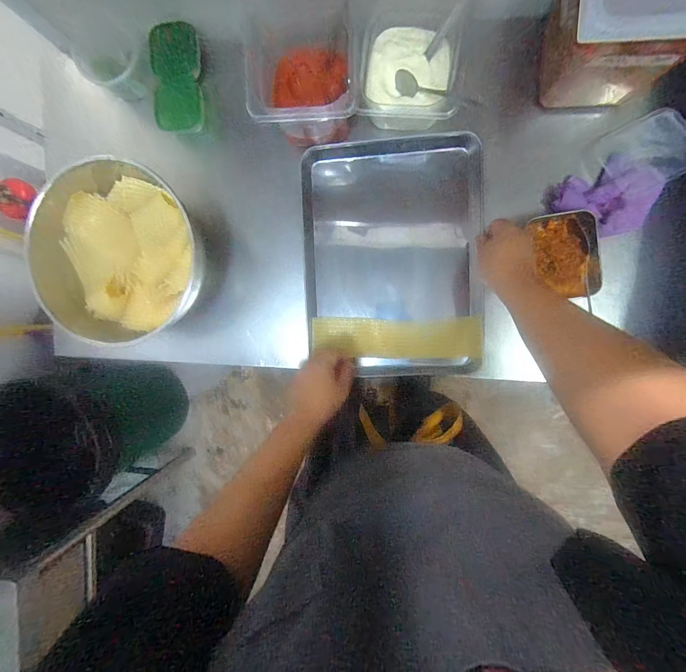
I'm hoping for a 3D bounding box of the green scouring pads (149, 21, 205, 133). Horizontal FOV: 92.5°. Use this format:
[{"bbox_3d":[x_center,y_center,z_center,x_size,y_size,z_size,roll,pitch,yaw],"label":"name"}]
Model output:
[{"bbox_3d":[-0.298,-0.459,0.590,0.087,0.039,0.167,10,108,7],"label":"green scouring pads"}]

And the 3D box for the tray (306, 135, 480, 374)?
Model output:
[{"bbox_3d":[0.087,-0.133,0.585,0.296,0.041,0.405,-1,93,8],"label":"tray"}]

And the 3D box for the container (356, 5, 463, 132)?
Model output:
[{"bbox_3d":[0.103,-0.407,0.521,0.144,0.074,0.154,7,94,7],"label":"container"}]

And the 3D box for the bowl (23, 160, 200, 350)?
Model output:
[{"bbox_3d":[-0.392,-0.148,0.609,0.313,0.110,0.320,-8,92,8],"label":"bowl"}]

